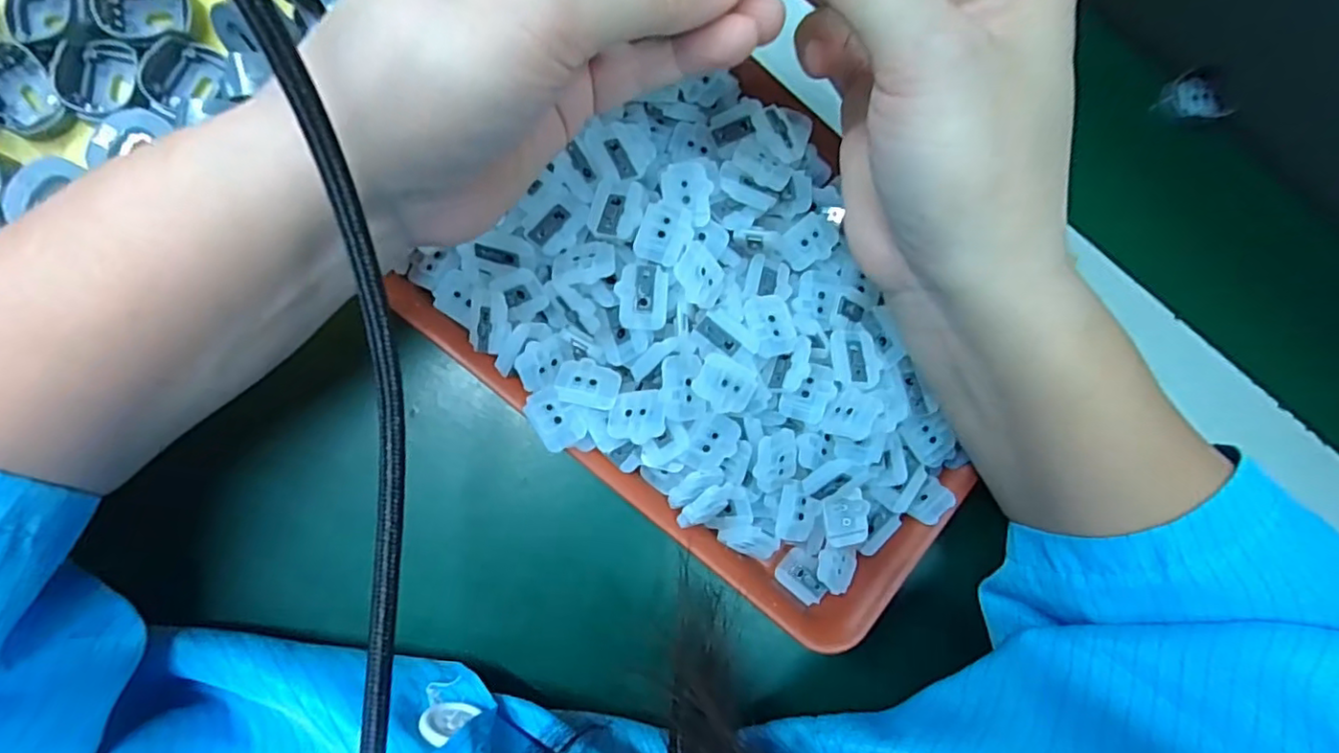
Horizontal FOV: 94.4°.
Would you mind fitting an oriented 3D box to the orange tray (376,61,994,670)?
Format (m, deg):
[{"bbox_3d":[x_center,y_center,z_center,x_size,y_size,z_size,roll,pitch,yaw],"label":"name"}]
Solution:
[{"bbox_3d":[0.025,-0.021,0.229,0.216,0.045,0.153,39,83,-4],"label":"orange tray"}]

